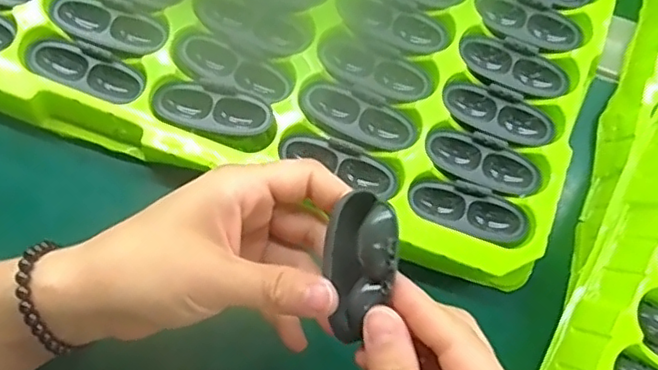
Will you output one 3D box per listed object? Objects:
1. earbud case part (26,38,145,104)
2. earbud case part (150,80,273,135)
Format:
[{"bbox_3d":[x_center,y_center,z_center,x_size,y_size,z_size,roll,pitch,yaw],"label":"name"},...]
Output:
[{"bbox_3d":[-0.135,-0.064,0.336,0.064,0.008,0.022,21,77,0],"label":"earbud case part"},{"bbox_3d":[-0.064,-0.043,0.333,0.064,0.009,0.028,12,78,-2],"label":"earbud case part"}]

